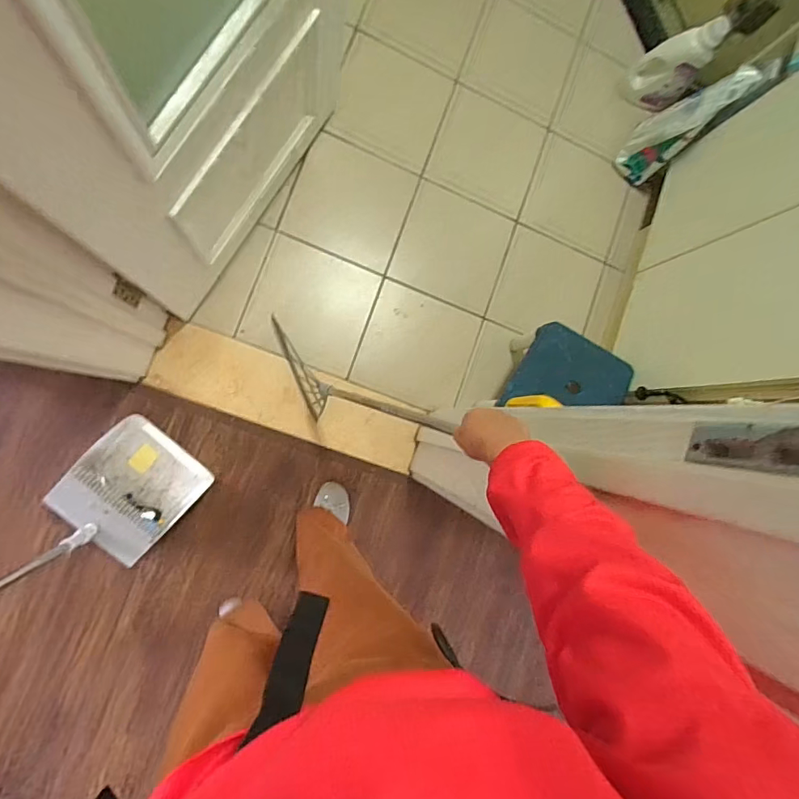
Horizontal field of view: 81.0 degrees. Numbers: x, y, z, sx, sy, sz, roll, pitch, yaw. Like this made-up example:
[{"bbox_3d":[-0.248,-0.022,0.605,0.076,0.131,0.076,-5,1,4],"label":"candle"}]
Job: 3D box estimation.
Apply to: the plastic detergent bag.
[{"bbox_3d":[0.741,-0.726,1.219,0.201,0.313,0.122,-45,98,-9],"label":"plastic detergent bag"}]

